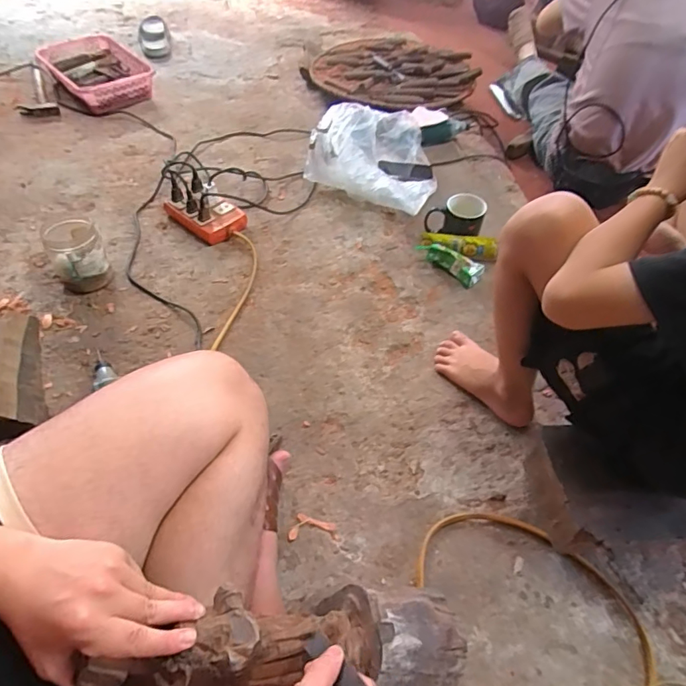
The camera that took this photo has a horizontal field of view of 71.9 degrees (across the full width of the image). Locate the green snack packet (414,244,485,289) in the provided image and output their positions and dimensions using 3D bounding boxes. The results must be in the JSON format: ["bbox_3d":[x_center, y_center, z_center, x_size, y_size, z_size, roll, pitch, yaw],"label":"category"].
[{"bbox_3d":[0.226,-0.175,0.998,0.053,0.033,0.149,-36,64,-28],"label":"green snack packet"}]

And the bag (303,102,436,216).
[{"bbox_3d":[0.101,-0.474,1.164,0.297,0.152,0.268,26,55,14],"label":"bag"}]

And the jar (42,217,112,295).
[{"bbox_3d":[-0.496,-0.169,0.885,0.096,0.115,0.097,3,52,-4],"label":"jar"}]

